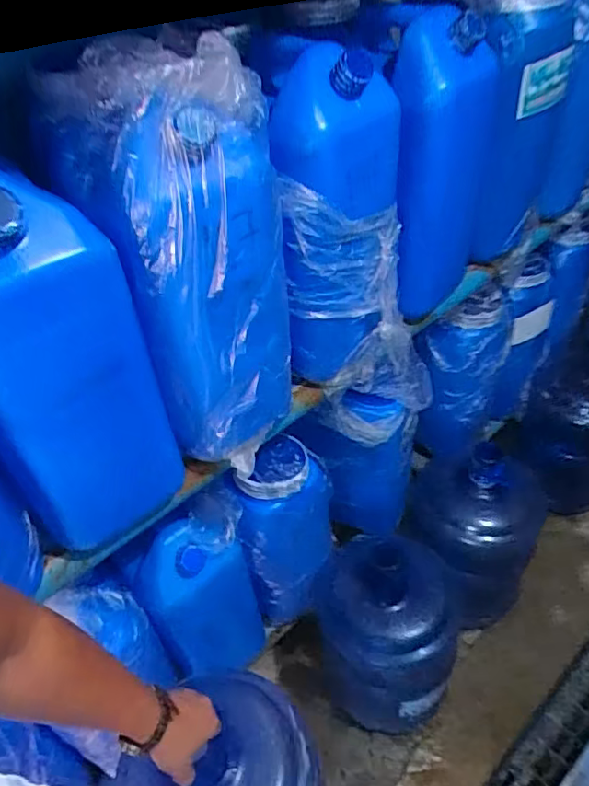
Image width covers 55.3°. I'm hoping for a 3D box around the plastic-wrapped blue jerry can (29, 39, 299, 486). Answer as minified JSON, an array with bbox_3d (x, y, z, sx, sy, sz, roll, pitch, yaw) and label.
[{"bbox_3d":[-0.126,-0.149,0.662,0.196,0.432,0.255,-22,45,-16],"label":"plastic-wrapped blue jerry can"}]

